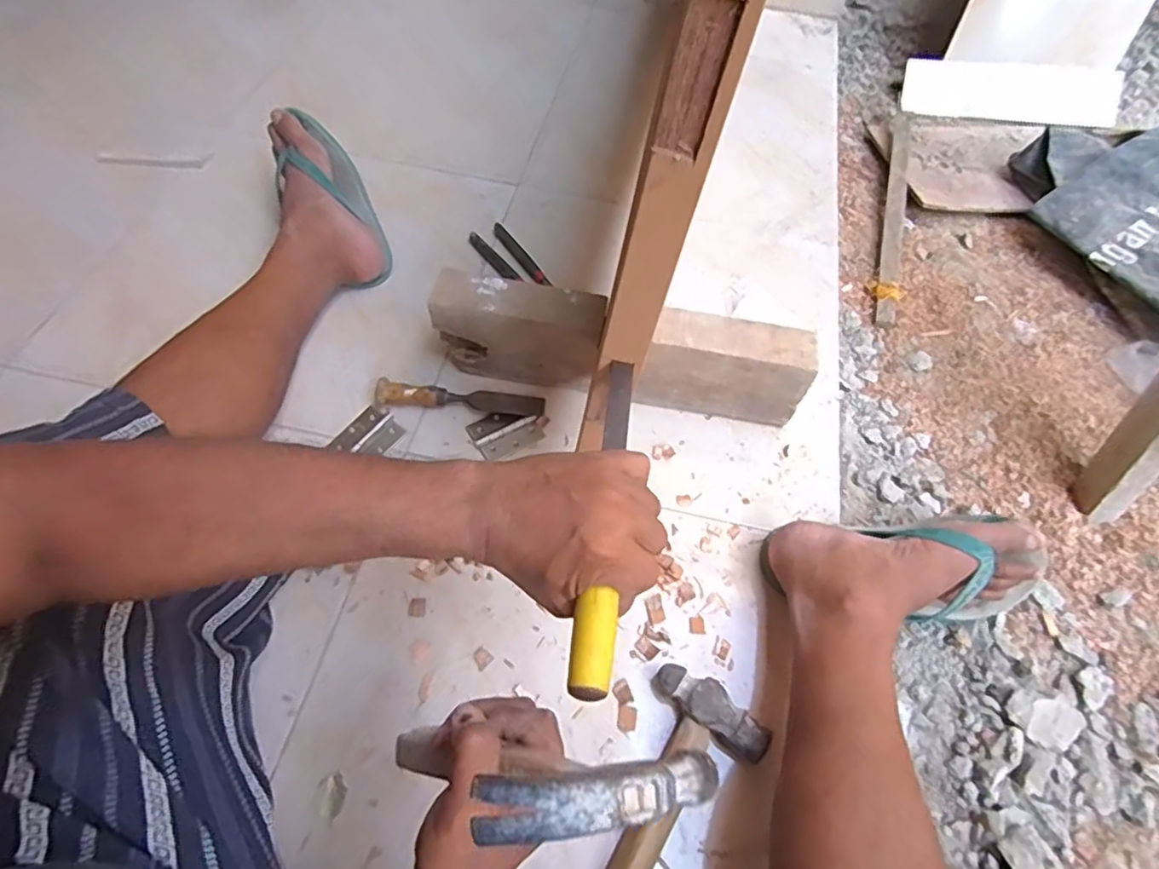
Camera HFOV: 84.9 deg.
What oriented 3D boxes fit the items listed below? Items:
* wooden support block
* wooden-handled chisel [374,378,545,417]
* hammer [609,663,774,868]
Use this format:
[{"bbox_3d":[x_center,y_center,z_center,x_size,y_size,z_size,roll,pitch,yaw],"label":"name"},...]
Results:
[{"bbox_3d":[0.048,-0.097,0.739,0.420,0.122,0.070,11,59,3],"label":"wooden support block"},{"bbox_3d":[-0.138,-0.043,0.746,0.191,0.030,0.030,2,59,-2],"label":"wooden-handled chisel"},{"bbox_3d":[0.054,0.313,0.538,0.107,0.033,0.232,39,64,18],"label":"hammer"}]

